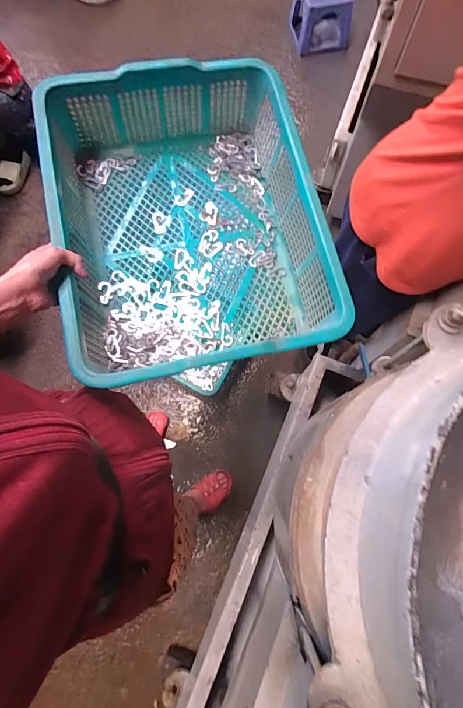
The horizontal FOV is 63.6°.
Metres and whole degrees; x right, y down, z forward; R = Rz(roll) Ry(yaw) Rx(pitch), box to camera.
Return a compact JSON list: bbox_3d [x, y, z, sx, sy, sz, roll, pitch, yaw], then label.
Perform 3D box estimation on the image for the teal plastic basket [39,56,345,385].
[{"bbox_3d":[-0.063,-0.199,0.580,0.371,0.154,0.469,-13,73,-5],"label":"teal plastic basket"}]

